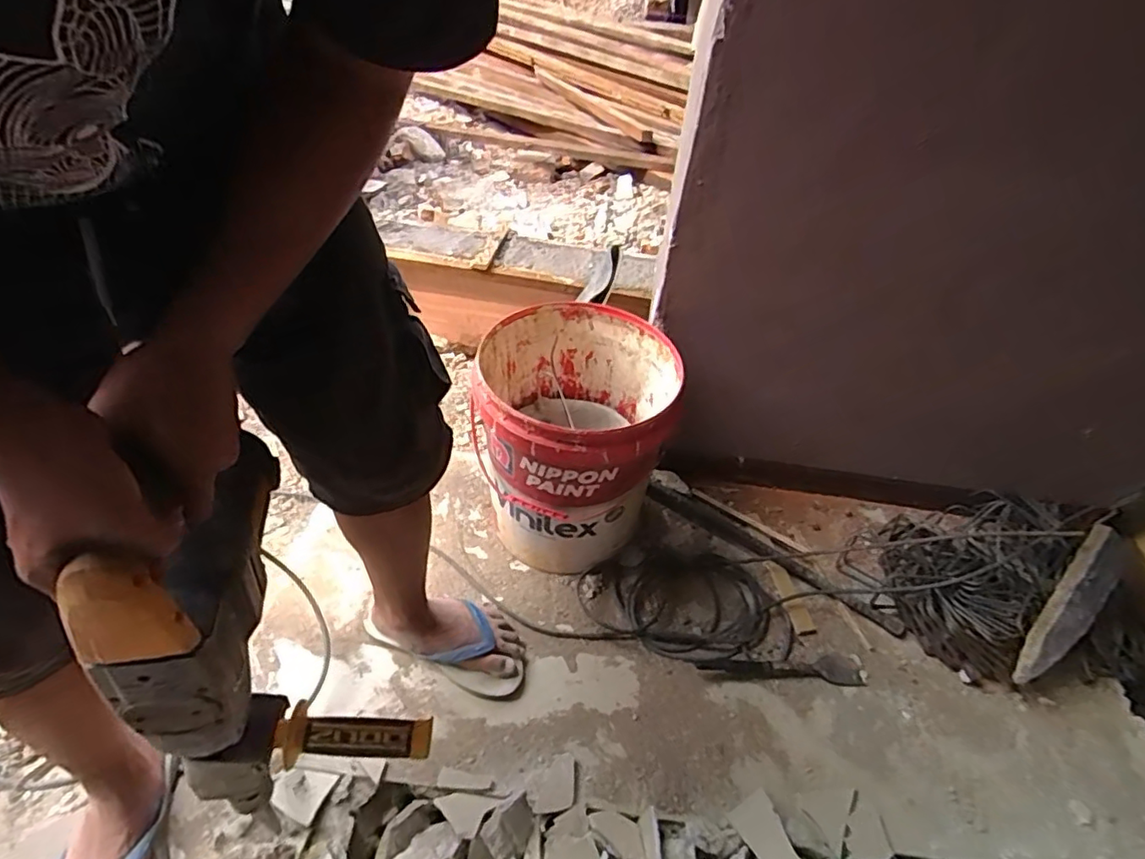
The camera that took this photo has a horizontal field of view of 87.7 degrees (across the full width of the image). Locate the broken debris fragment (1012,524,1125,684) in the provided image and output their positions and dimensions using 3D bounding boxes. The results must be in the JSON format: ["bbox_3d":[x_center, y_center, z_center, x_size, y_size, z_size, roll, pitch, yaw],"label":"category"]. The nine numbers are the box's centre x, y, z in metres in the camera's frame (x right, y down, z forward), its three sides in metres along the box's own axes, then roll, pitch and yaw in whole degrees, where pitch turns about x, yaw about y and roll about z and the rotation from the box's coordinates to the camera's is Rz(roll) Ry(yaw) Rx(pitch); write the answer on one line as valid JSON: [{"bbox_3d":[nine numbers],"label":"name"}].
[{"bbox_3d":[0.818,0.290,0.977,0.070,0.043,0.296,36,71,31],"label":"broken debris fragment"}]

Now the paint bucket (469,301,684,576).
[{"bbox_3d":[0.004,0.040,1.009,0.292,0.381,0.320,3,44,-3],"label":"paint bucket"}]

